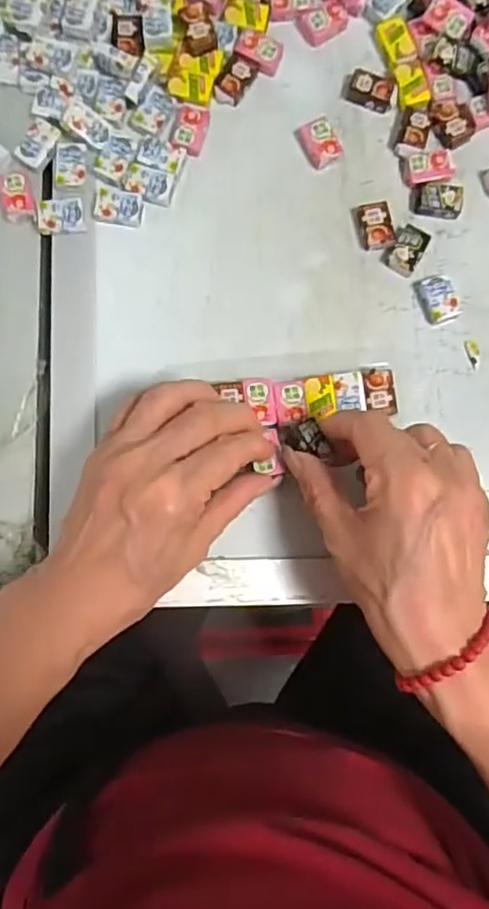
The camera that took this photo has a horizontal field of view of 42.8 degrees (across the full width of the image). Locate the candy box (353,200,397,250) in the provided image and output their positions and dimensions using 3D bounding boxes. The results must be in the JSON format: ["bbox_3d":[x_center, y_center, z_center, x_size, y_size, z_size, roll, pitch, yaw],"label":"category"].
[{"bbox_3d":[0.075,-0.130,0.358,0.020,0.008,0.028,-8,85,-1],"label":"candy box"}]

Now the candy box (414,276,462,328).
[{"bbox_3d":[0.111,-0.088,0.355,0.019,0.009,0.027,-18,86,-2],"label":"candy box"}]

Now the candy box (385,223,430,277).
[{"bbox_3d":[0.094,-0.117,0.357,0.017,0.008,0.030,26,85,2],"label":"candy box"}]

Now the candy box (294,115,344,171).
[{"bbox_3d":[0.044,-0.179,0.360,0.022,0.009,0.026,-20,86,-2],"label":"candy box"}]

